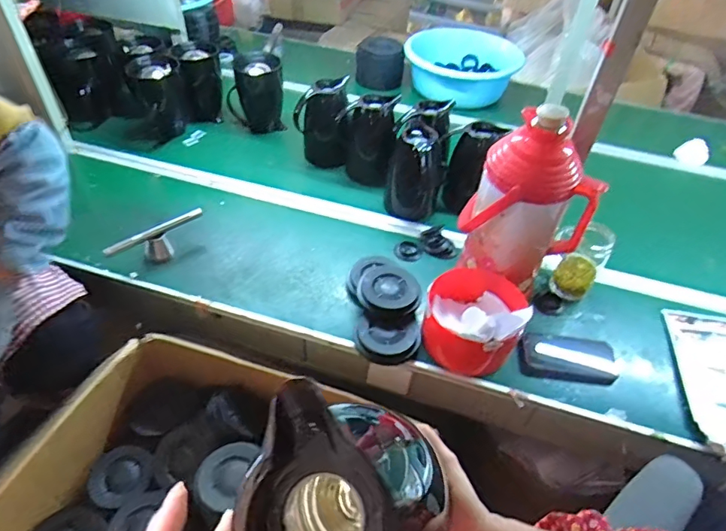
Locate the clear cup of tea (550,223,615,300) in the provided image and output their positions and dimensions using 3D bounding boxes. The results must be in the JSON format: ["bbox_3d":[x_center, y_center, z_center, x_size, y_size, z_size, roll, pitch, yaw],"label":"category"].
[{"bbox_3d":[0.437,-0.015,0.989,0.100,0.148,0.100,2,45,-2],"label":"clear cup of tea"}]

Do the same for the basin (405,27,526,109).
[{"bbox_3d":[0.338,-0.671,1.650,0.364,0.139,0.364,2,45,-2],"label":"basin"}]

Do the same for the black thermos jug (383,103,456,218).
[{"bbox_3d":[0.133,-0.249,1.161,0.134,0.187,0.233,9,45,5],"label":"black thermos jug"}]

